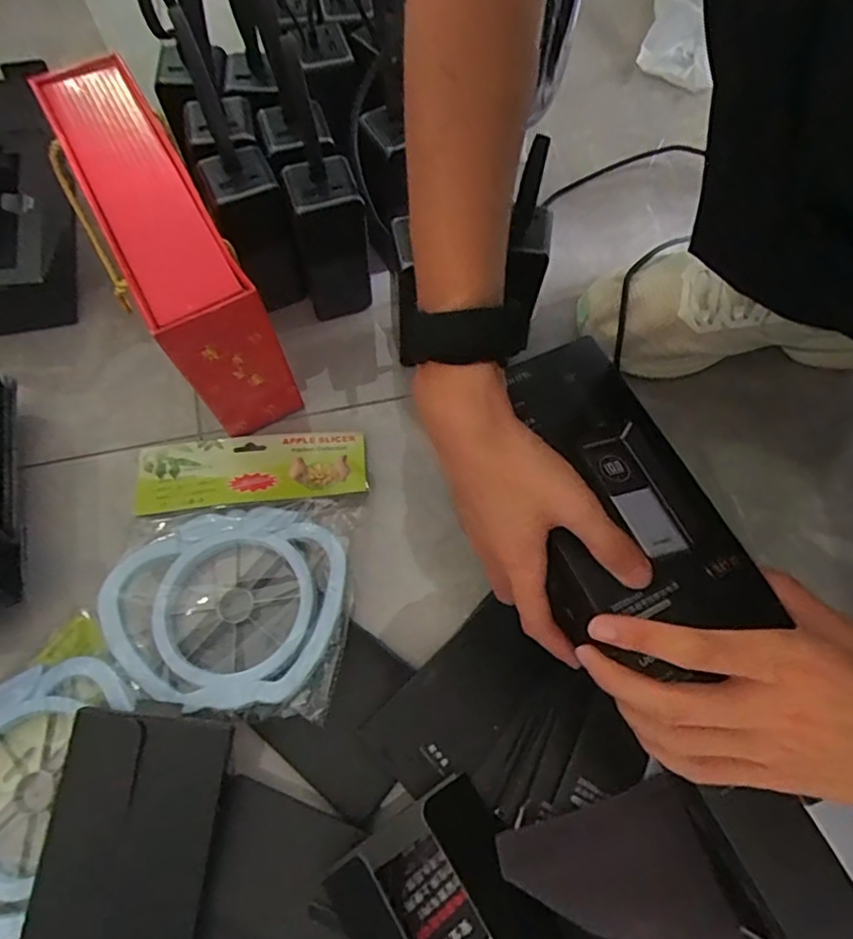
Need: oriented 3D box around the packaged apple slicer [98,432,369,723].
[{"bbox_3d":[-0.140,0.062,0.431,0.173,0.038,0.207,2,68,-2],"label":"packaged apple slicer"}]

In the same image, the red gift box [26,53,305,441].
[{"bbox_3d":[-0.199,-0.171,0.461,0.068,0.150,0.260,-29,72,-13],"label":"red gift box"}]

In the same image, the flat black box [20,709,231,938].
[{"bbox_3d":[-0.179,0.239,0.349,0.094,0.011,0.175,9,77,-3],"label":"flat black box"}]

